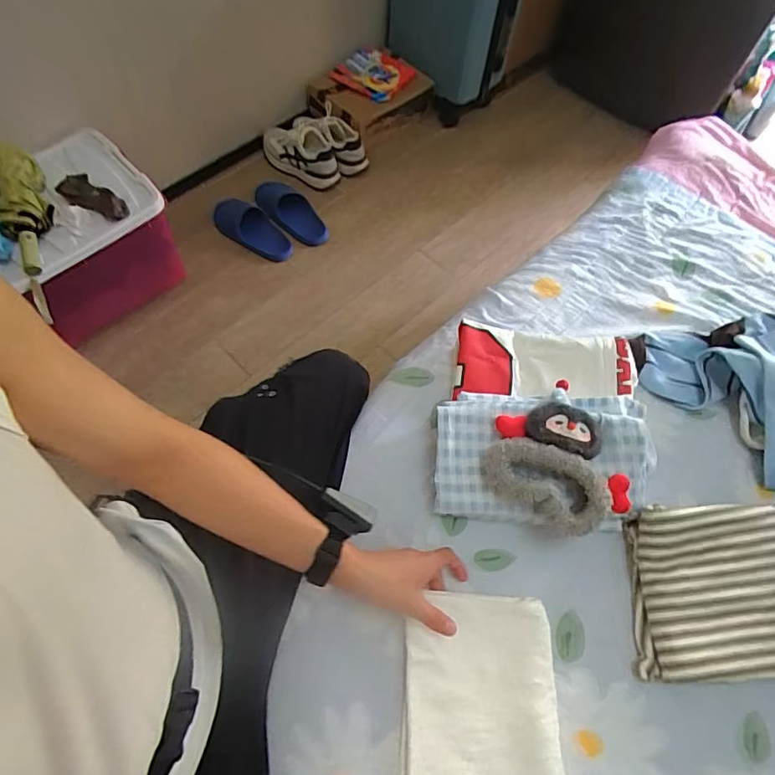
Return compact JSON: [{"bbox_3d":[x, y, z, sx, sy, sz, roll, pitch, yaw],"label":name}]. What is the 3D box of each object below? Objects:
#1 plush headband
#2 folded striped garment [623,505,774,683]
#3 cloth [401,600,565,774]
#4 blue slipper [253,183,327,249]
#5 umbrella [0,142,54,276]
[{"bbox_3d":[0.203,0.094,0.624,0.155,0.053,0.176,-21,66,-12],"label":"plush headband"},{"bbox_3d":[0.404,0.248,0.611,0.212,0.068,0.192,1,64,-1],"label":"folded striped garment"},{"bbox_3d":[0.102,0.397,0.541,0.169,0.022,0.281,2,64,-1],"label":"cloth"},{"bbox_3d":[-0.274,-0.499,1.424,0.265,0.065,0.122,35,67,15],"label":"blue slipper"},{"bbox_3d":[-0.735,-0.375,1.018,0.094,0.078,0.261,-25,67,-13],"label":"umbrella"}]

